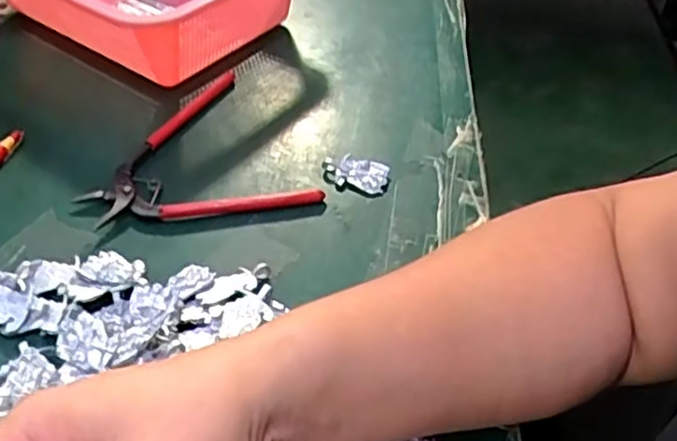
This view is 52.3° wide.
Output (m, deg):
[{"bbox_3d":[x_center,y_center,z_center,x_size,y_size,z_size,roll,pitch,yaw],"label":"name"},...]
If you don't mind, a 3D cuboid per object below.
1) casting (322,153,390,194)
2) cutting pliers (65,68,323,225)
[{"bbox_3d":[0.011,-0.032,0.450,0.043,0.008,0.024,17,47,17],"label":"casting"},{"bbox_3d":[-0.096,-0.054,0.471,0.146,0.010,0.146,-7,45,-7],"label":"cutting pliers"}]

